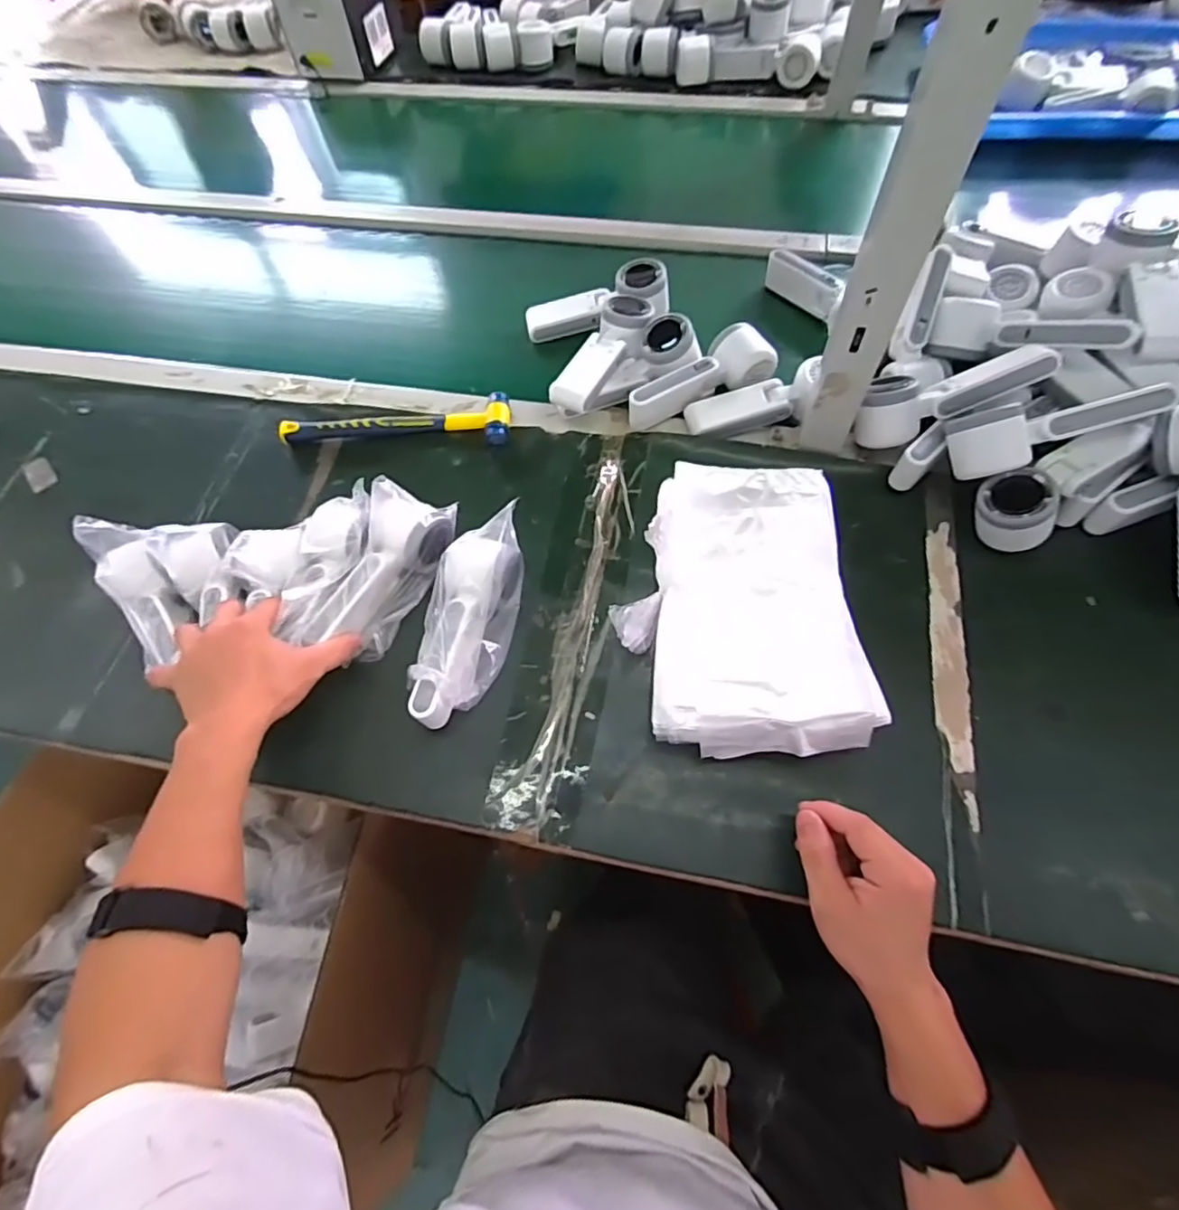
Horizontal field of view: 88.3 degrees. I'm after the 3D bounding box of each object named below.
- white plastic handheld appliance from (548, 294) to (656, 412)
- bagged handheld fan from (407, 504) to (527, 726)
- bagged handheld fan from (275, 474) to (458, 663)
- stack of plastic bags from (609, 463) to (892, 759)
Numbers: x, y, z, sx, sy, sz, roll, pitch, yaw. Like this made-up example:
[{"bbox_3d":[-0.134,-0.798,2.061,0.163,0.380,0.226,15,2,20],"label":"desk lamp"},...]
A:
[{"bbox_3d":[0.016,-0.268,0.661,0.062,0.043,0.169,24,66,14],"label":"white plastic handheld appliance"},{"bbox_3d":[-0.100,0.015,0.517,0.072,0.070,0.179,9,64,7],"label":"bagged handheld fan"},{"bbox_3d":[-0.188,-0.040,0.528,0.072,0.088,0.170,26,69,14],"label":"bagged handheld fan"},{"bbox_3d":[0.123,0.005,0.512,0.182,0.064,0.239,-7,63,0],"label":"stack of plastic bags"}]

